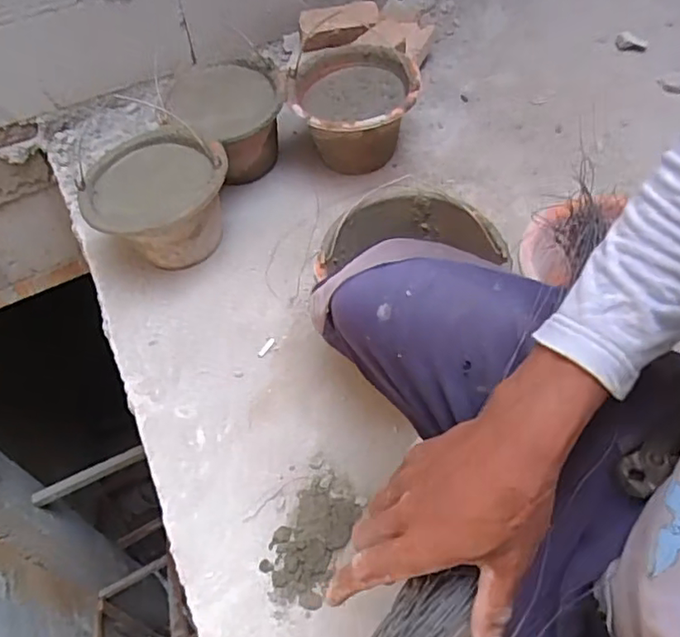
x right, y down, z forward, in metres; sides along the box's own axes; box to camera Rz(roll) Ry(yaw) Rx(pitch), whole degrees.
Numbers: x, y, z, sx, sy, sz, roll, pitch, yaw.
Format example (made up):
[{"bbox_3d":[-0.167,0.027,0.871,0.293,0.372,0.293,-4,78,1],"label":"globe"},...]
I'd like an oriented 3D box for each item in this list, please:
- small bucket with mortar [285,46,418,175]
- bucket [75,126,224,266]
[{"bbox_3d":[0.030,-0.396,1.174,0.233,0.171,0.248,-2,53,3],"label":"small bucket with mortar"},{"bbox_3d":[-0.328,-0.213,1.078,0.239,0.159,0.236,-2,53,3],"label":"bucket"}]

